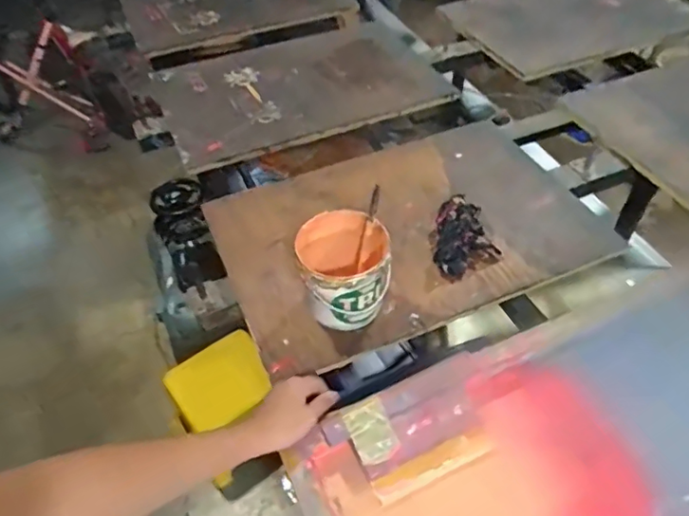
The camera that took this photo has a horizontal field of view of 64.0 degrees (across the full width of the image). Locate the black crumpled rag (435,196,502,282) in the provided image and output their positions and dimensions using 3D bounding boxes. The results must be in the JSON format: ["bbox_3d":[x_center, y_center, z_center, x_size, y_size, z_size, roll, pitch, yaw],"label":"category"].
[{"bbox_3d":[0.196,-0.040,0.871,0.103,0.045,0.170,9,49,11],"label":"black crumpled rag"}]

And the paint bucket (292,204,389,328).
[{"bbox_3d":[0.000,0.024,0.769,0.116,0.128,0.117,-1,49,1],"label":"paint bucket"}]

